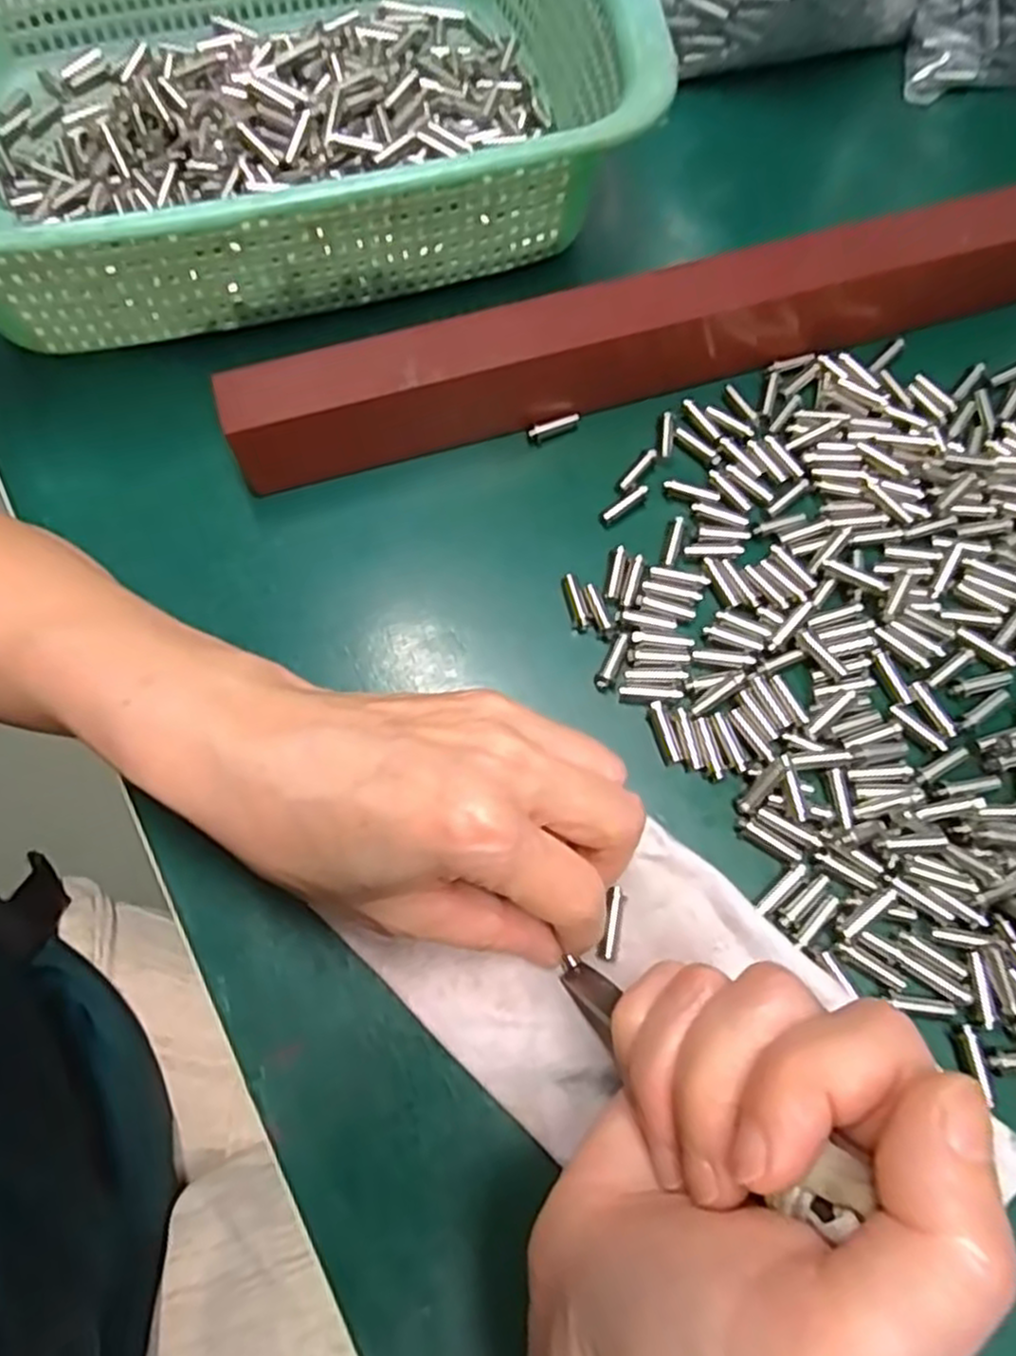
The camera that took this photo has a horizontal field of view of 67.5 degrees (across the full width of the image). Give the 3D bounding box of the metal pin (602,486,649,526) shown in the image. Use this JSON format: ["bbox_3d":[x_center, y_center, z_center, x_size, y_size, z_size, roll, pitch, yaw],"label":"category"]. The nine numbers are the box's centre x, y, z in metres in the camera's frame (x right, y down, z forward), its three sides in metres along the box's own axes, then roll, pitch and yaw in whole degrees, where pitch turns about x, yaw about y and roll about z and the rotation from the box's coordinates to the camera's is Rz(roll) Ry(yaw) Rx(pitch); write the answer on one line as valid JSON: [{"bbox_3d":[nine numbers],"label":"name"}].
[{"bbox_3d":[0.044,-0.065,0.283,0.022,0.004,0.005,-38,73,-11],"label":"metal pin"}]

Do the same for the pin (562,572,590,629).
[{"bbox_3d":[0.024,-0.027,0.270,0.006,0.004,0.021,-14,70,-3],"label":"pin"}]

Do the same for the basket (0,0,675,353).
[{"bbox_3d":[-0.098,-0.240,0.307,0.289,0.084,0.218,-16,70,-3],"label":"basket"}]

